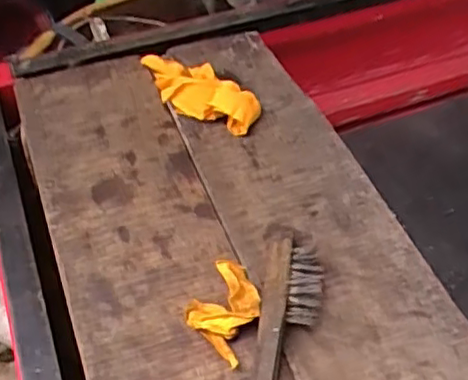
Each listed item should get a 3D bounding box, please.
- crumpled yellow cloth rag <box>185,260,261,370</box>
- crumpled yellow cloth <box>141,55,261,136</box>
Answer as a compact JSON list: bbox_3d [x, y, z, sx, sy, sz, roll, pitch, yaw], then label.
[{"bbox_3d":[-0.005,0.107,0.607,0.059,0.025,0.086,19,45,23],"label":"crumpled yellow cloth rag"},{"bbox_3d":[-0.054,-0.121,0.815,0.181,0.042,0.060,27,49,30],"label":"crumpled yellow cloth"}]

